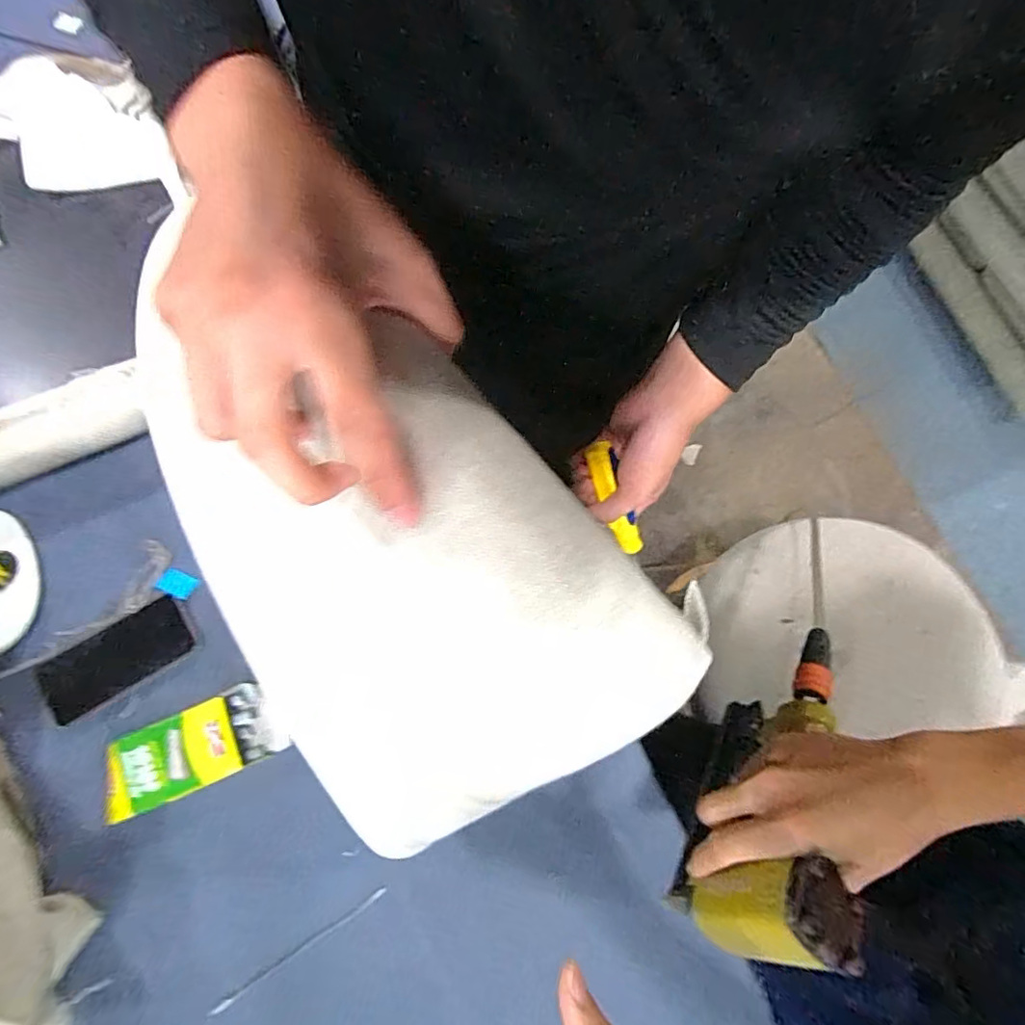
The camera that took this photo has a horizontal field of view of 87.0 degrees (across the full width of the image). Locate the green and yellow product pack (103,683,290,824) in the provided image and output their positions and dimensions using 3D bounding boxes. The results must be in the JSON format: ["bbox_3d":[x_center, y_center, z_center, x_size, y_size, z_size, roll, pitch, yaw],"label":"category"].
[{"bbox_3d":[-0.329,0.242,0.548,0.168,0.033,0.076,-24,78,-6],"label":"green and yellow product pack"}]

